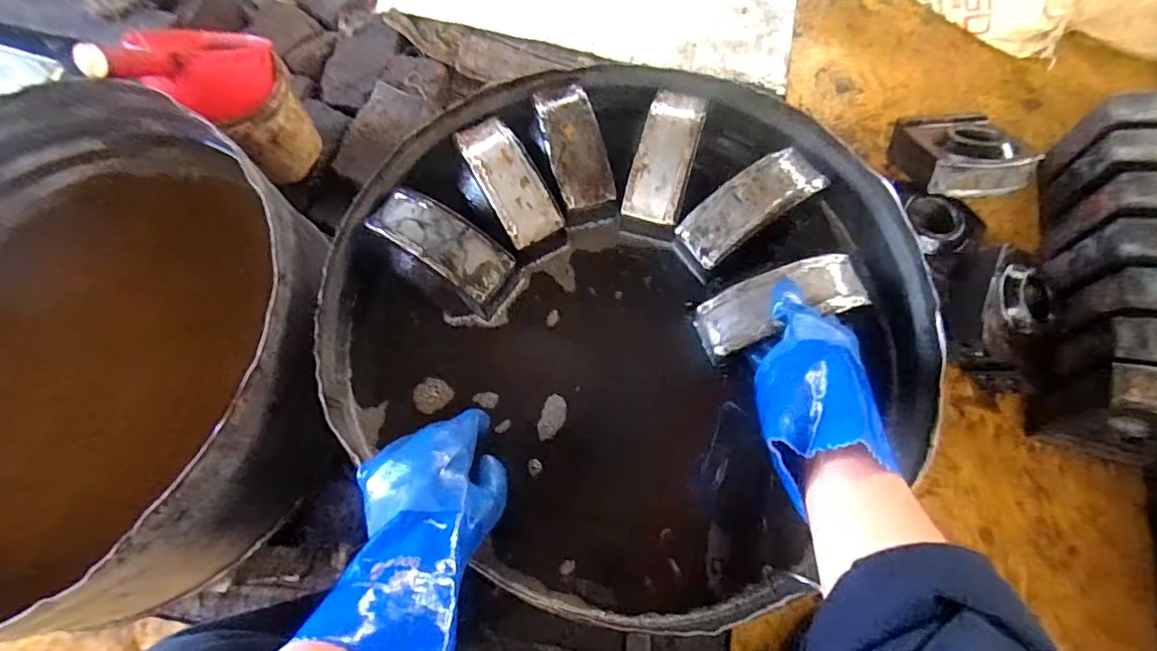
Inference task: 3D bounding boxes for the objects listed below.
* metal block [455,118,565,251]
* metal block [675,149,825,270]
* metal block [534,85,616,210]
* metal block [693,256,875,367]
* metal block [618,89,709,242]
[{"bbox_3d":[-0.076,-0.157,0.599,0.056,0.027,0.152,-28,71,-10],"label":"metal block"},{"bbox_3d":[0.174,-0.124,0.576,0.151,0.019,0.060,-34,73,0],"label":"metal block"},{"bbox_3d":[-0.007,-0.197,0.612,0.055,0.030,0.139,-14,69,-5],"label":"metal block"},{"bbox_3d":[0.195,-0.022,0.549,0.160,0.048,0.060,-20,71,1],"label":"metal block"},{"bbox_3d":[0.092,-0.177,0.614,0.060,0.049,0.156,15,85,4],"label":"metal block"}]

